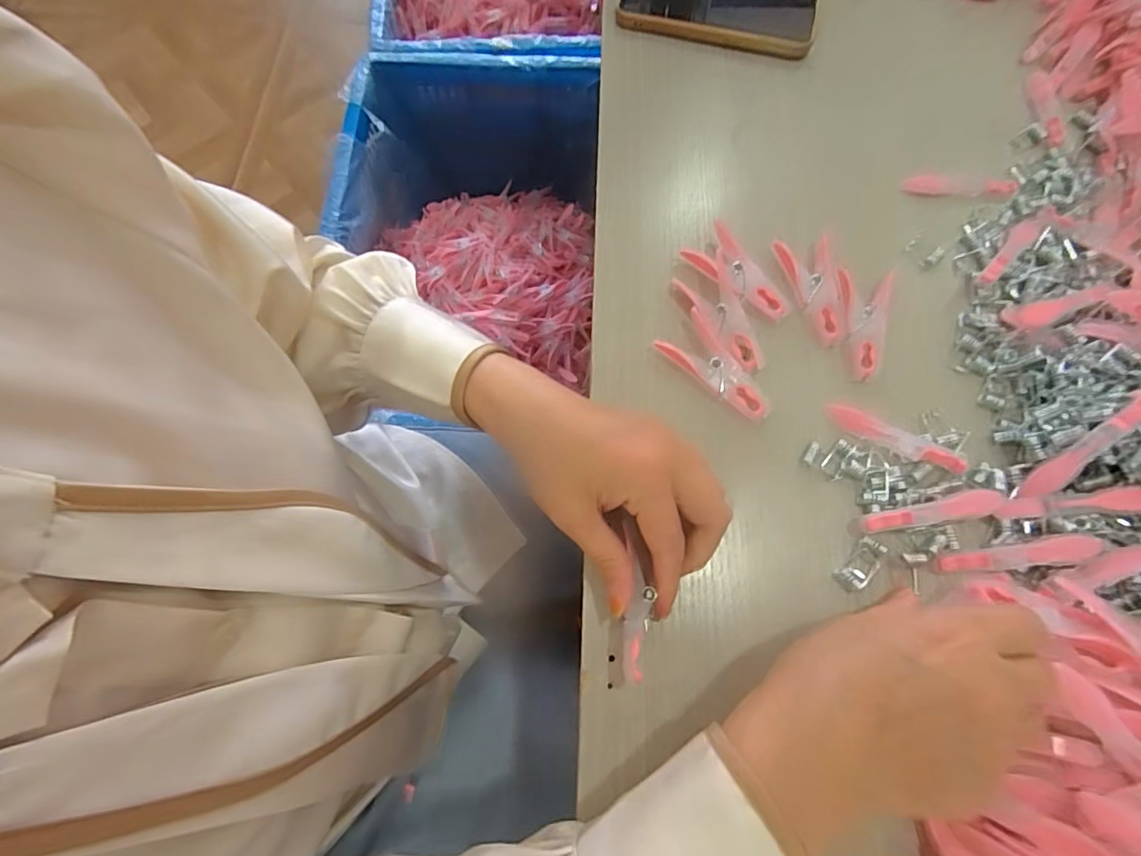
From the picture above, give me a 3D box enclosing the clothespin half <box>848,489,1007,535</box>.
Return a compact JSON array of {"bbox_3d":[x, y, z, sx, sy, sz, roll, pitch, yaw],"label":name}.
[{"bbox_3d":[0.199,0.047,0.294,0.082,0.011,0.013,-9,71,-3],"label":"clothespin half"}]

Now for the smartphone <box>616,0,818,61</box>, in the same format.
[{"bbox_3d":[0.121,-0.348,0.435,0.157,0.010,0.080,18,72,6],"label":"smartphone"}]

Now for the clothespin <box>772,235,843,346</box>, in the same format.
[{"bbox_3d":[0.155,-0.090,0.339,0.030,0.011,0.070,-8,71,-3],"label":"clothespin"}]

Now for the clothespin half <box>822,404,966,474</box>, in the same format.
[{"bbox_3d":[0.189,0.006,0.309,0.076,0.010,0.015,33,74,10],"label":"clothespin half"}]

